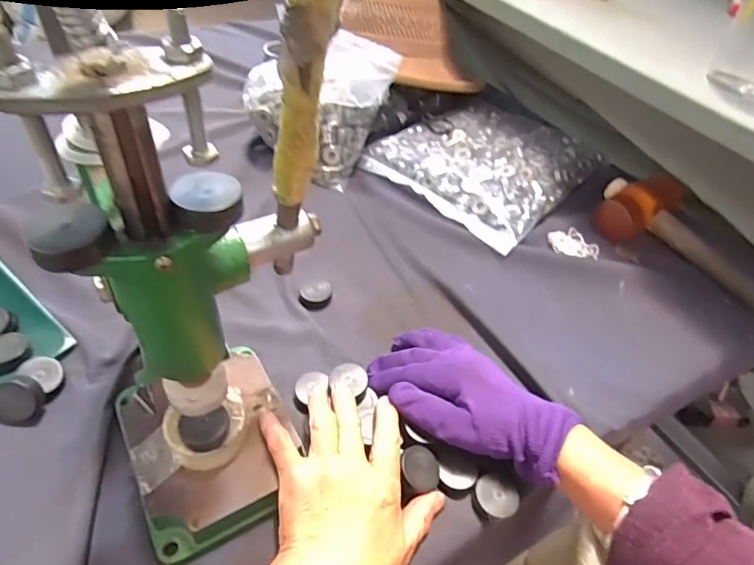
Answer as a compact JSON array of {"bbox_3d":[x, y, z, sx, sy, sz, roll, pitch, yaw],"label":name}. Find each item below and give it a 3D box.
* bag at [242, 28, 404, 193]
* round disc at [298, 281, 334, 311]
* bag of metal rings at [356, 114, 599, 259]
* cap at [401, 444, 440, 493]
[{"bbox_3d":[-0.076,-0.237,0.646,0.202,0.139,0.140,31,50,21],"label":"bag"},{"bbox_3d":[-0.062,0.011,0.505,0.033,0.009,0.035,4,46,-4],"label":"round disc"},{"bbox_3d":[0.150,-0.168,0.679,0.260,0.039,0.245,-33,58,-32],"label":"bag of metal rings"},{"bbox_3d":[0.033,0.138,0.375,0.030,0.006,0.031,6,56,-29],"label":"cap"}]

